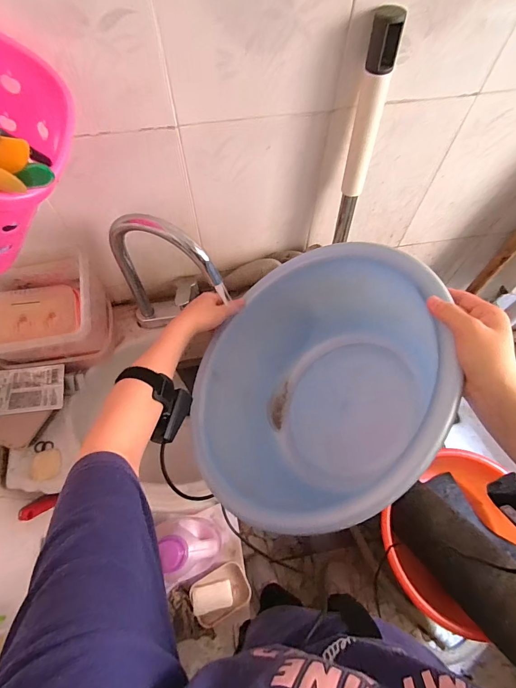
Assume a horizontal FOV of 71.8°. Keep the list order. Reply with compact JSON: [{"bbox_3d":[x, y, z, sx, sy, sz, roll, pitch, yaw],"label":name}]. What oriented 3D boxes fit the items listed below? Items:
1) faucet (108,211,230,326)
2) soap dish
[{"bbox_3d":[-0.143,-0.106,0.599,0.192,0.266,0.077,12,64,5],"label":"faucet"},{"bbox_3d":[-0.084,0.574,0.821,0.125,0.026,0.091,-26,67,-13],"label":"soap dish"}]

